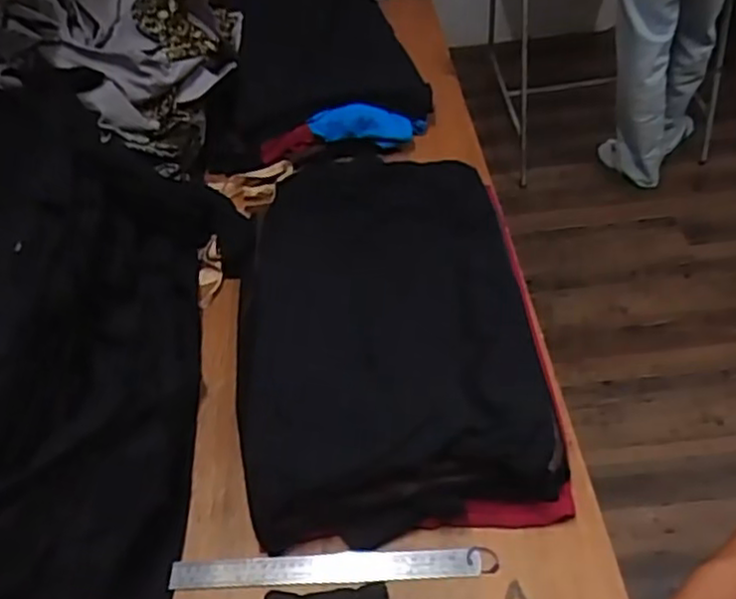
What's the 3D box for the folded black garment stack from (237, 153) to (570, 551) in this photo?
[{"bbox_3d":[0.027,0.025,0.882,0.339,0.105,0.508,-5,48,2],"label":"folded black garment stack"}]

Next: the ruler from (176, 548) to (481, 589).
[{"bbox_3d":[-0.047,0.285,0.739,0.325,0.006,0.031,-3,57,3],"label":"ruler"}]

